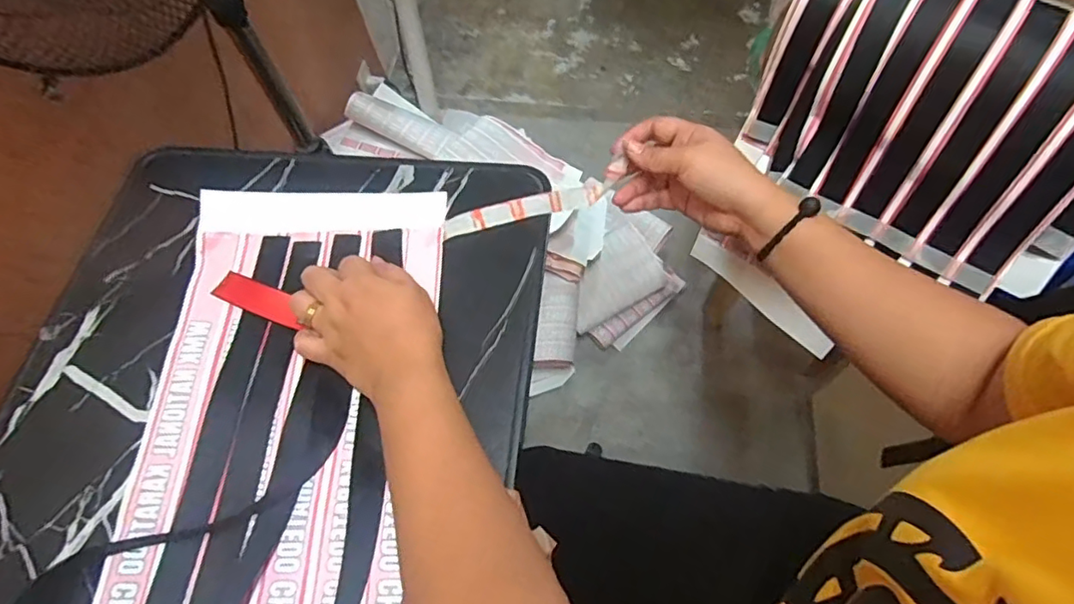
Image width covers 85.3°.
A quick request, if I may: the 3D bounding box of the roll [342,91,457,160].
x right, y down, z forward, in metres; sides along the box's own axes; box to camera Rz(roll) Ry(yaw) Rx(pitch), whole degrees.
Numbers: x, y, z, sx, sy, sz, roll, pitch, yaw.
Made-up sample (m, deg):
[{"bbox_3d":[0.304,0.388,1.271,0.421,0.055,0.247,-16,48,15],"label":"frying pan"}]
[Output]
[{"bbox_3d":[-0.259,-0.334,1.093,0.212,0.052,0.065,23,67,-4],"label":"roll"}]

